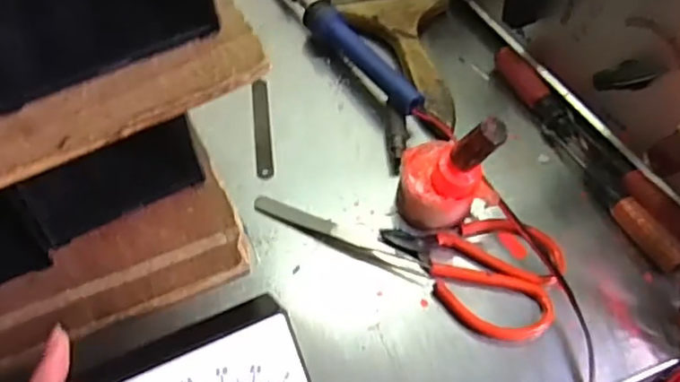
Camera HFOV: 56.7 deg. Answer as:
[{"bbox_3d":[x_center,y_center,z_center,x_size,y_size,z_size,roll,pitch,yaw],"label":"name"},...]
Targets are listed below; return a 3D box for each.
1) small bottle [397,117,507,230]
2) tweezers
[{"bbox_3d":[0.064,-0.014,0.371,0.055,0.085,0.043,30,58,18],"label":"small bottle"},{"bbox_3d":[0.001,0.029,0.390,0.118,0.004,0.014,24,56,14],"label":"tweezers"}]

